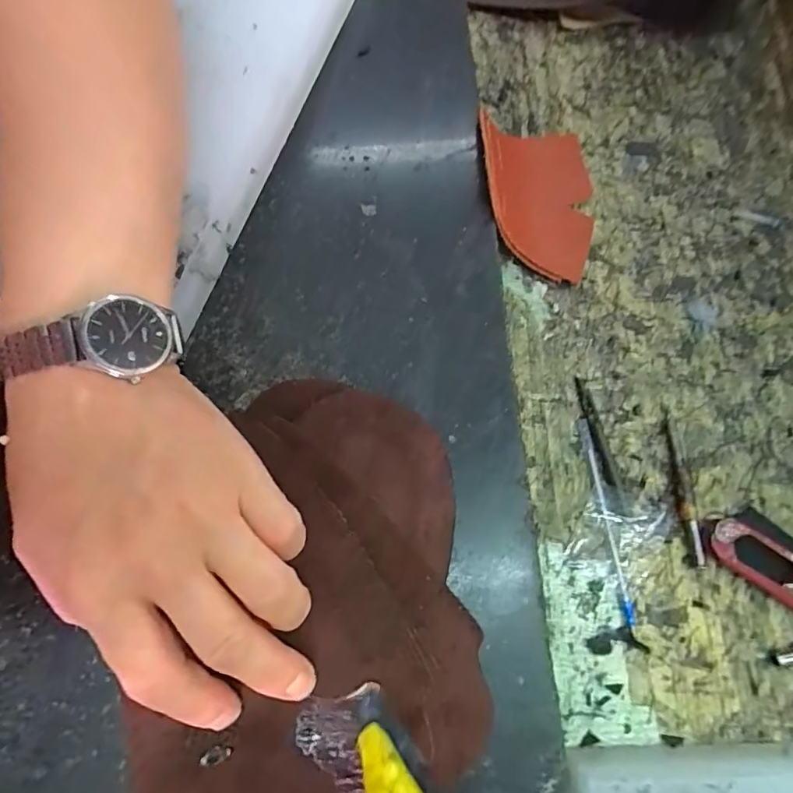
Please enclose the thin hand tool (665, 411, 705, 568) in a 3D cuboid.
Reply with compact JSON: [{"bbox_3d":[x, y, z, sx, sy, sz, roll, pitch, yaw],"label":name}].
[{"bbox_3d":[0.142,0.045,0.244,0.006,0.011,0.073,-2,74,-1],"label":"thin hand tool"}]

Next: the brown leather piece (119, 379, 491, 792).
[{"bbox_3d":[-0.036,0.080,0.198,0.127,0.013,0.178,-6,69,-1],"label":"brown leather piece"}]

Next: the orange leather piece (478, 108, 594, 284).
[{"bbox_3d":[0.080,-0.119,0.284,0.072,0.042,0.102,7,74,2],"label":"orange leather piece"}]

